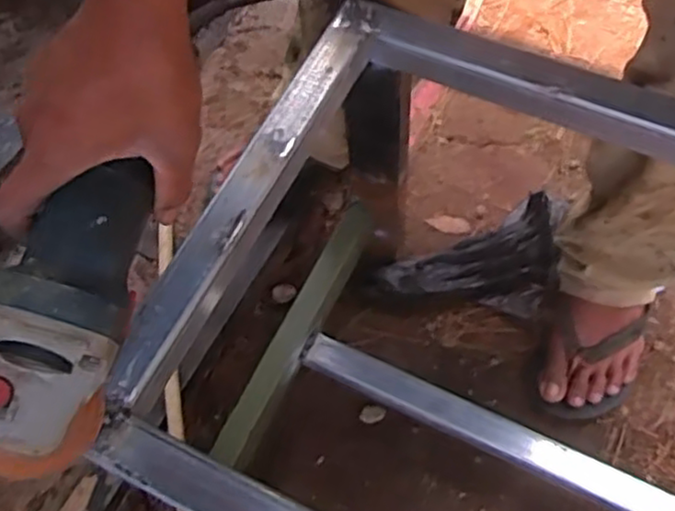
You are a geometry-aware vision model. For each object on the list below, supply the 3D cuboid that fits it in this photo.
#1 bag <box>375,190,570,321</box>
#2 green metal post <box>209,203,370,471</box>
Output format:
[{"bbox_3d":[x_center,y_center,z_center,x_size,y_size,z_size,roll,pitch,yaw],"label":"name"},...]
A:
[{"bbox_3d":[0.169,-0.011,0.865,0.214,0.069,0.134,12,63,9],"label":"bag"},{"bbox_3d":[-0.042,0.081,0.753,0.033,0.038,0.312,24,65,14],"label":"green metal post"}]

